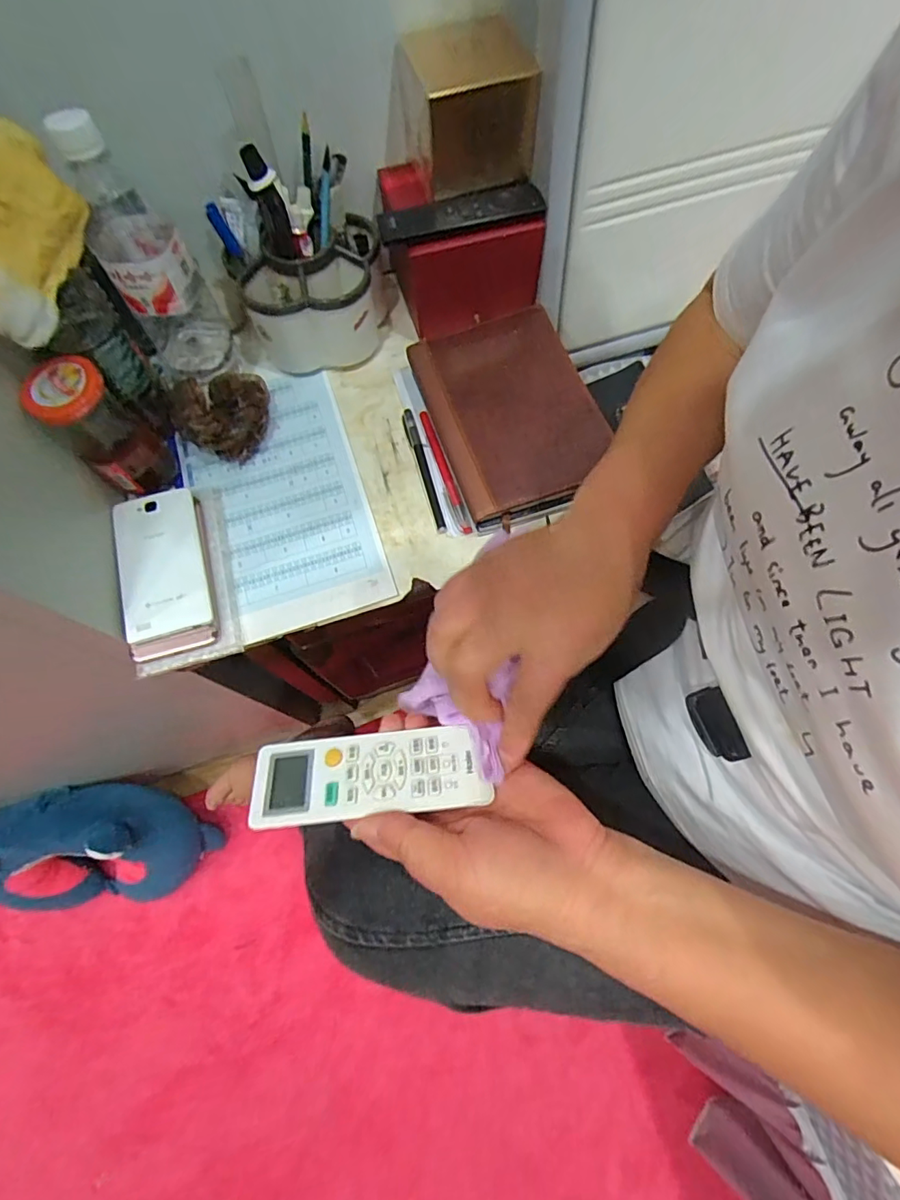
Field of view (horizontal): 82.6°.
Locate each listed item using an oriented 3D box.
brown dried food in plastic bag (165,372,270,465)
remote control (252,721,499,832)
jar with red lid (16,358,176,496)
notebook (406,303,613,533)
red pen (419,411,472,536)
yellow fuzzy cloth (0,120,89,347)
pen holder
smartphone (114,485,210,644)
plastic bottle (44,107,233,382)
[{"bbox_3d":[-0.219,-0.176,0.499,0.085,0.046,0.069,-18,70,-4],"label":"brown dried food in plastic bag"},{"bbox_3d":[-0.047,0.102,0.293,0.125,0.019,0.047,-6,51,0],"label":"remote control"},{"bbox_3d":[-0.293,-0.142,0.448,0.063,0.124,0.057,-37,72,-11],"label":"jar with red lid"},{"bbox_3d":[0.057,-0.184,0.490,0.142,0.021,0.211,-19,68,-1],"label":"notebook"},{"bbox_3d":[-0.006,-0.126,0.493,0.010,0.006,0.140,-18,70,-4],"label":"red pen"},{"bbox_3d":[-0.287,-0.233,0.328,0.044,0.086,0.114,34,75,11],"label":"yellow fuzzy cloth"},{"bbox_3d":[-0.133,-0.310,0.525,0.141,0.093,0.110,-15,69,-3],"label":"pen holder"},{"bbox_3d":[-0.253,-0.035,0.447,0.069,0.011,0.134,-16,70,-9],"label":"smartphone"},{"bbox_3d":[-0.245,-0.270,0.423,0.068,0.207,0.061,-29,71,-8],"label":"plastic bottle"}]

